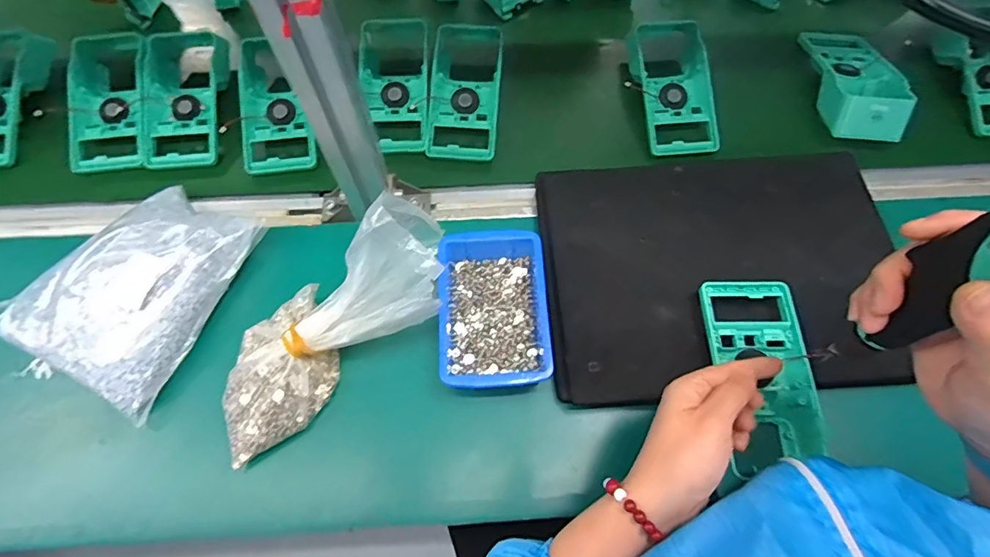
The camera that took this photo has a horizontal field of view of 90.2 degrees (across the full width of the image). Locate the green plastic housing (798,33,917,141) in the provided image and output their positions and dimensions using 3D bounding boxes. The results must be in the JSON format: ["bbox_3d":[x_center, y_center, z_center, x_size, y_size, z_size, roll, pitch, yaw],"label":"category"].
[{"bbox_3d":[0.443,-0.251,0.607,0.088,0.045,0.187,6,67,2],"label":"green plastic housing"}]

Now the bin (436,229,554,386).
[{"bbox_3d":[-0.002,0.032,0.475,0.100,0.058,0.147,-3,67,-1],"label":"bin"}]

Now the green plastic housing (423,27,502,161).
[{"bbox_3d":[-0.036,-0.234,0.601,0.085,0.038,0.196,3,67,1],"label":"green plastic housing"}]

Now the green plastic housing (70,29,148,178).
[{"bbox_3d":[-0.460,-0.211,0.580,0.084,0.051,0.169,-6,67,-3],"label":"green plastic housing"}]

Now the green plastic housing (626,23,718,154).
[{"bbox_3d":[0.215,-0.233,0.613,0.088,0.052,0.184,-5,67,-2],"label":"green plastic housing"}]

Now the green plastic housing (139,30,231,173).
[{"bbox_3d":[-0.374,-0.215,0.587,0.106,0.040,0.174,2,67,1],"label":"green plastic housing"}]

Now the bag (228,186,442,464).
[{"bbox_3d":[-0.147,0.034,0.430,0.261,0.135,0.107,-42,73,-17],"label":"bag"}]

